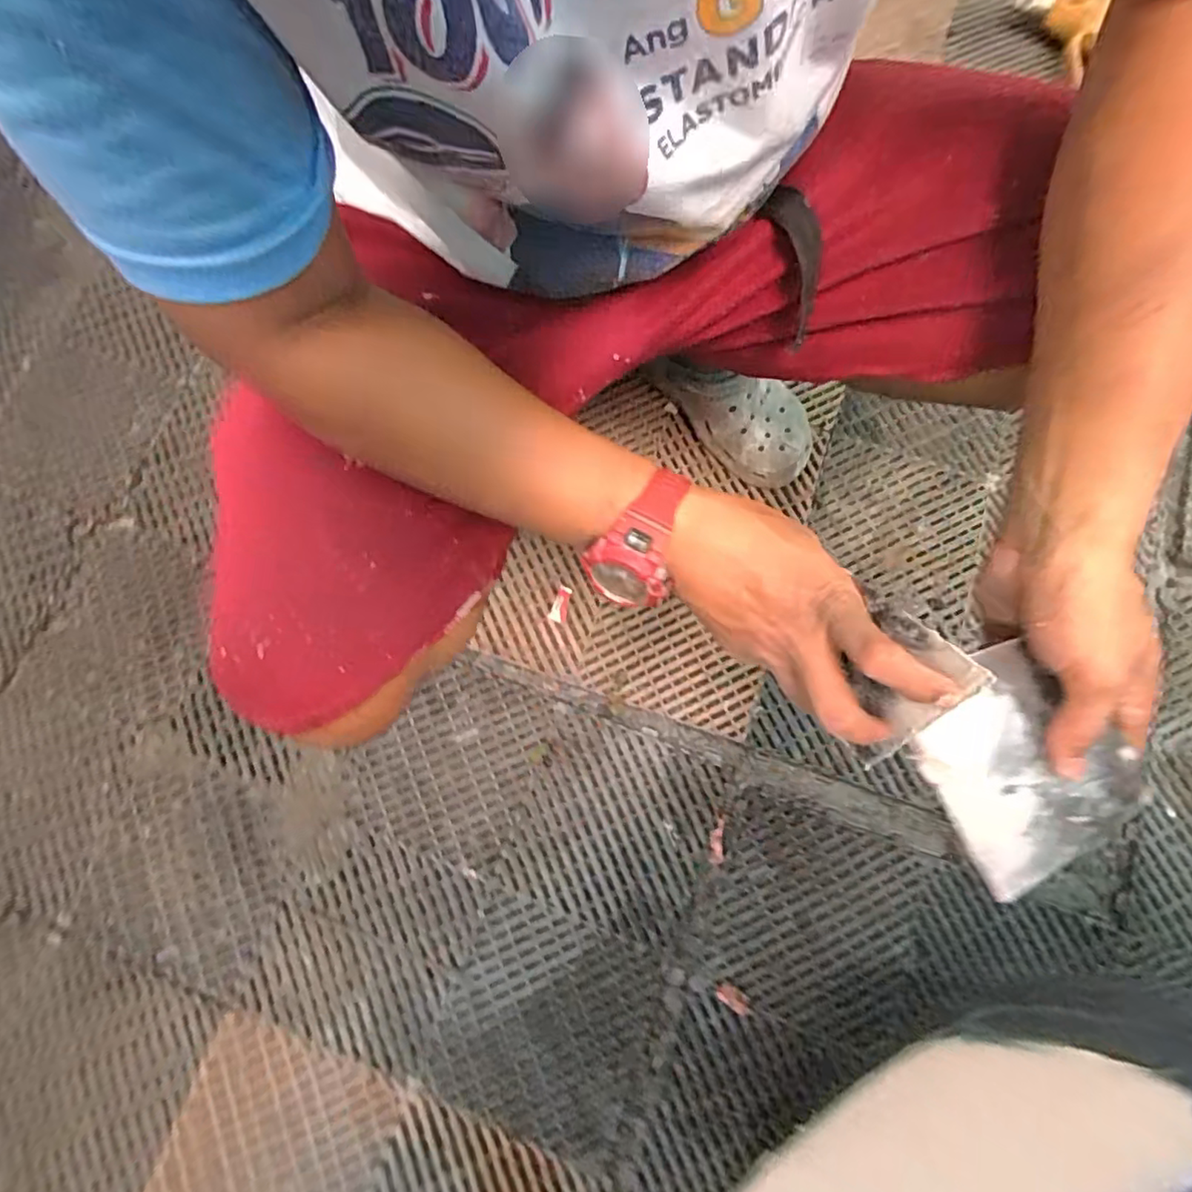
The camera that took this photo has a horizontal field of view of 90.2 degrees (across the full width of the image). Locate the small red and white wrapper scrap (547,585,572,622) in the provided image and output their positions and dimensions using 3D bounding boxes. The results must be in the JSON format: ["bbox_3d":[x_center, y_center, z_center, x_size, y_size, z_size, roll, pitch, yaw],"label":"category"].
[{"bbox_3d":[-0.040,0.009,0.700,0.020,0.004,0.043,22,77,6],"label":"small red and white wrapper scrap"}]

